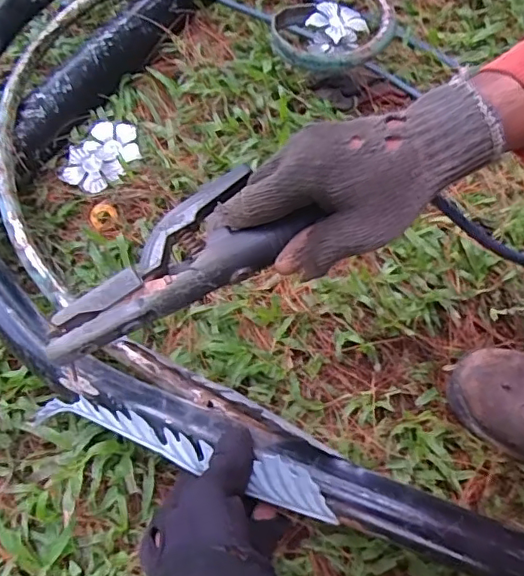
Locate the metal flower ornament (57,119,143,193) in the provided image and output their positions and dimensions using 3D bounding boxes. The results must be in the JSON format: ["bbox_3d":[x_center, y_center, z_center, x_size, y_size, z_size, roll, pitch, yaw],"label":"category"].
[{"bbox_3d":[-0.210,-0.178,0.732,0.079,0.012,0.111,25,57,14],"label":"metal flower ornament"}]

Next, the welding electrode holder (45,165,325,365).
[{"bbox_3d":[-0.066,-0.015,0.398,0.193,0.025,0.068,-33,62,-7],"label":"welding electrode holder"}]

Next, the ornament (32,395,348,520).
[{"bbox_3d":[-0.061,0.124,0.442,0.246,0.039,0.031,16,58,11],"label":"ornament"}]

